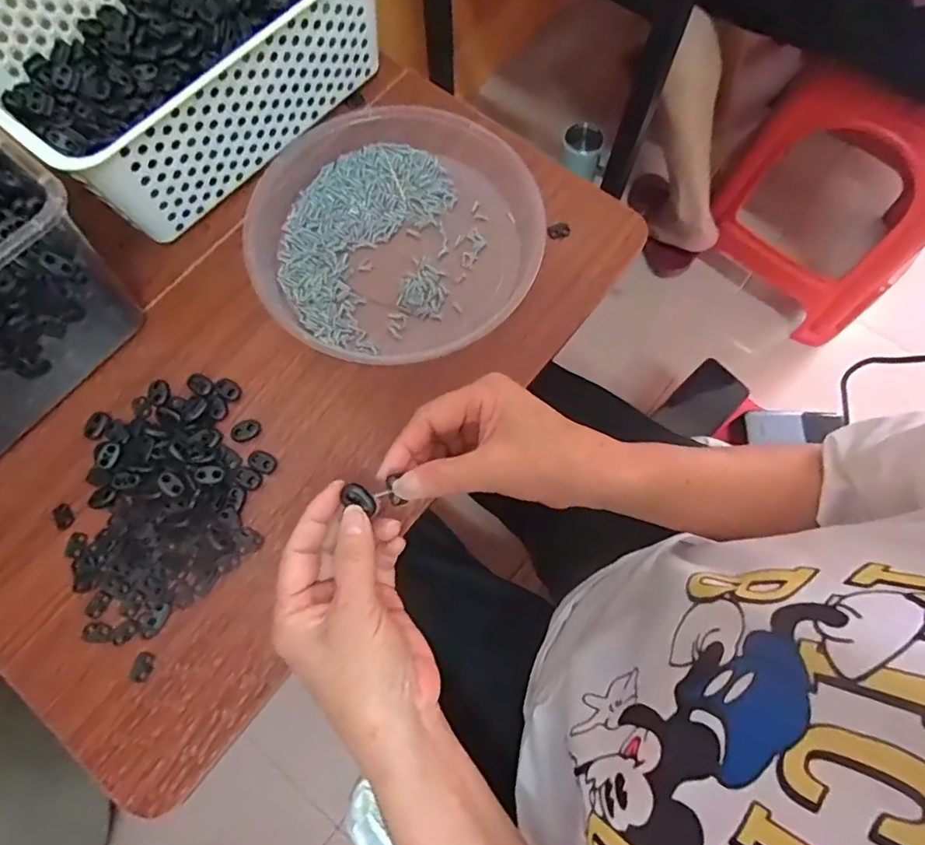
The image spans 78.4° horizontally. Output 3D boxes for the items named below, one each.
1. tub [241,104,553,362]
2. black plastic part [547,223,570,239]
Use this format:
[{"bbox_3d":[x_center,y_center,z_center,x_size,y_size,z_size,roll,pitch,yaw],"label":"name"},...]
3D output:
[{"bbox_3d":[-0.057,-0.158,0.467,0.233,0.036,0.220,0,72,0],"label":"tub"},{"bbox_3d":[0.083,-0.165,0.486,0.021,0.005,0.013,-12,73,-4],"label":"black plastic part"}]

